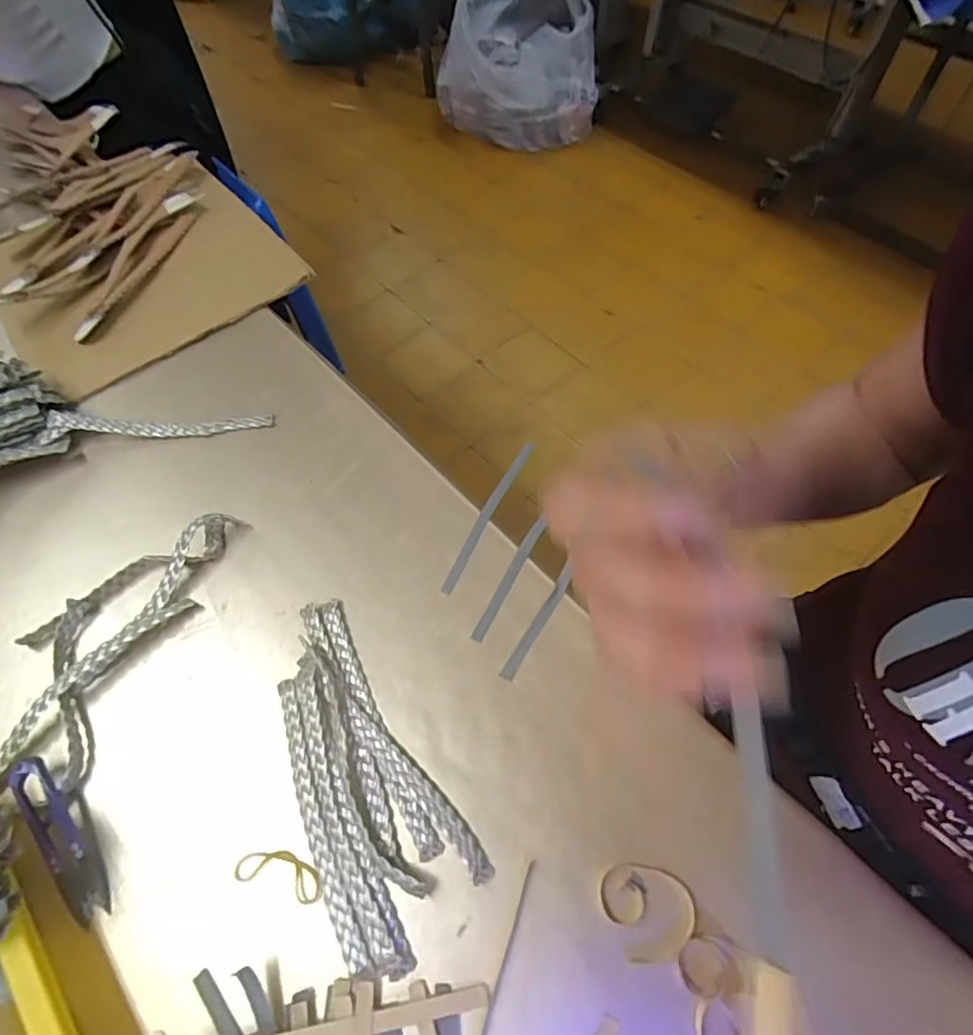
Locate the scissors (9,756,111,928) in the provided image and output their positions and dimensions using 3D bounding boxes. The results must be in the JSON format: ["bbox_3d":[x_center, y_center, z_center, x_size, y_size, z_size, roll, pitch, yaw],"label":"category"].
[{"bbox_3d":[-0.245,0.183,0.328,0.022,0.025,0.095,-37,66,-19],"label":"scissors"}]

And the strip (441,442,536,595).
[{"bbox_3d":[0.004,-0.006,0.457,0.010,0.017,0.163,22,63,13],"label":"strip"}]

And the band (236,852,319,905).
[{"bbox_3d":[-0.117,0.201,0.324,0.051,0.005,0.020,12,52,10],"label":"band"}]

